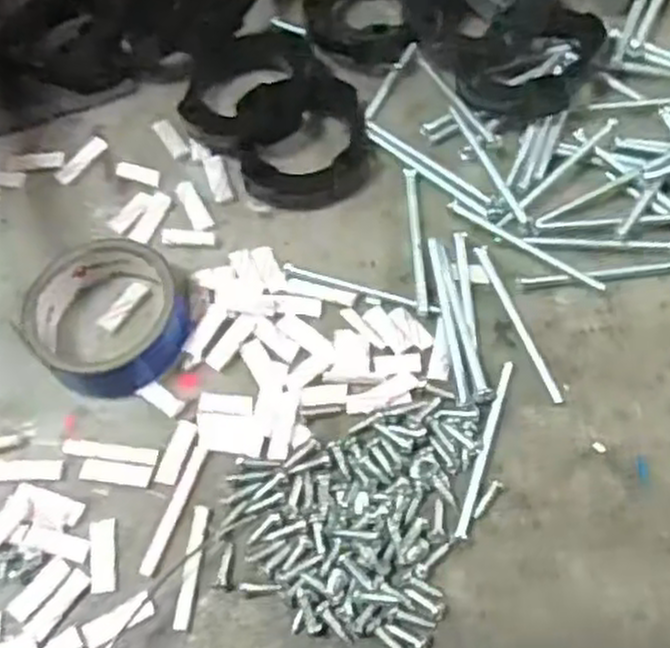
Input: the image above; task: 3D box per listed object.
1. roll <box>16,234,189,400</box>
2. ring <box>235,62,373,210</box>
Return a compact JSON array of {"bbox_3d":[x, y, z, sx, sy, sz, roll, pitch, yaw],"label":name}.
[{"bbox_3d":[-0.079,-0.003,0.276,0.051,0.019,0.055,-1,64,3],"label":"roll"},{"bbox_3d":[-0.013,-0.073,0.310,0.049,0.012,0.059,-11,64,-2],"label":"ring"}]

